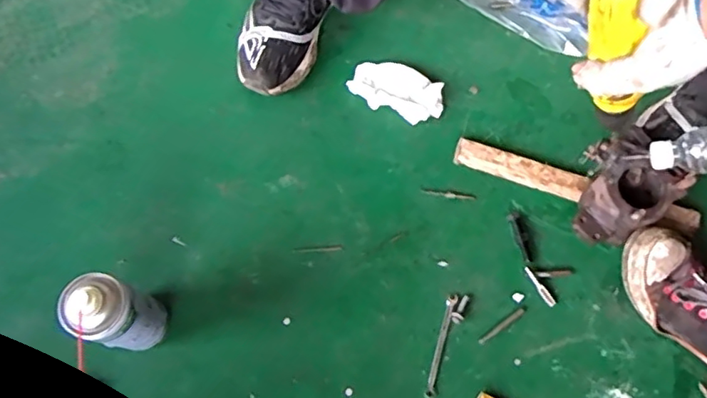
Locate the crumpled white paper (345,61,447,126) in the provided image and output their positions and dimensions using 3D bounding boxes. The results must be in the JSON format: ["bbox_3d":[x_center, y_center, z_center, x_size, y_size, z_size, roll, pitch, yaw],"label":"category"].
[{"bbox_3d":[0.062,-0.156,0.819,0.133,0.022,0.079,18,72,4],"label":"crumpled white paper"}]

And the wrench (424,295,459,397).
[{"bbox_3d":[0.111,0.184,0.719,0.014,0.004,0.132,17,72,4],"label":"wrench"}]

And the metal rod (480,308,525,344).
[{"bbox_3d":[0.186,0.159,0.714,0.072,0.006,0.009,-34,76,-12],"label":"metal rod"}]

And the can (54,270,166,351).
[{"bbox_3d":[-0.256,0.125,0.621,0.063,0.173,0.062,0,72,-1],"label":"can"}]

